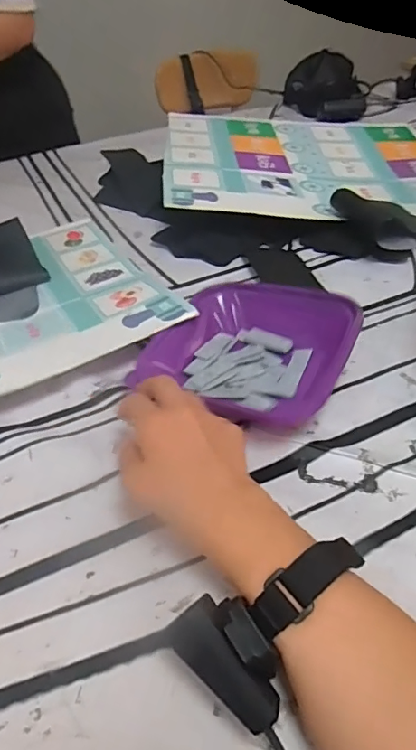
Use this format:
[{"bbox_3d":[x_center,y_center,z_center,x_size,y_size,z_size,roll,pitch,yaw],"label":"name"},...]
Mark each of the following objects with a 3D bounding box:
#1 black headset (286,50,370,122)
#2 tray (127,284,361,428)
[{"bbox_3d":[0.265,-0.652,1.138,0.168,0.088,0.240,-2,41,4],"label":"black headset"},{"bbox_3d":[0.046,-0.027,0.493,0.172,0.042,0.168,18,47,25],"label":"tray"}]

